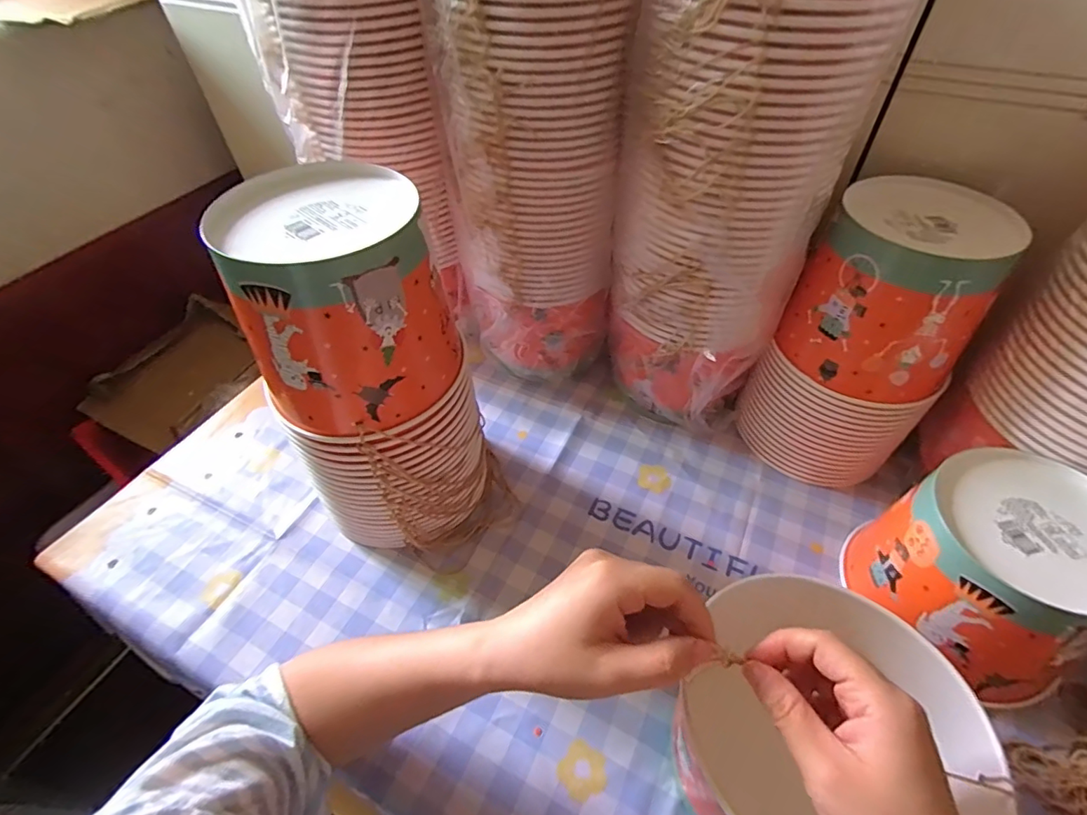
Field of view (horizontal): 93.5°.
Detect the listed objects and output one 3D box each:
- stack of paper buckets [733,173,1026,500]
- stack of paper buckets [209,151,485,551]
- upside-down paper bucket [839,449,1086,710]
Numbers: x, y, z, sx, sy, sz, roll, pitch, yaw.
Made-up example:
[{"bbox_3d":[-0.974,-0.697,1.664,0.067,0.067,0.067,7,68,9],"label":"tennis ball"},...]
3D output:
[{"bbox_3d":[0.301,-0.054,0.481,0.134,0.256,0.144,-34,56,-25],"label":"stack of paper buckets"},{"bbox_3d":[-0.140,-0.016,0.425,0.143,0.295,0.143,-28,54,-21],"label":"stack of paper buckets"},{"bbox_3d":[0.344,0.133,0.396,0.133,0.141,0.151,-19,52,-14],"label":"upside-down paper bucket"}]

